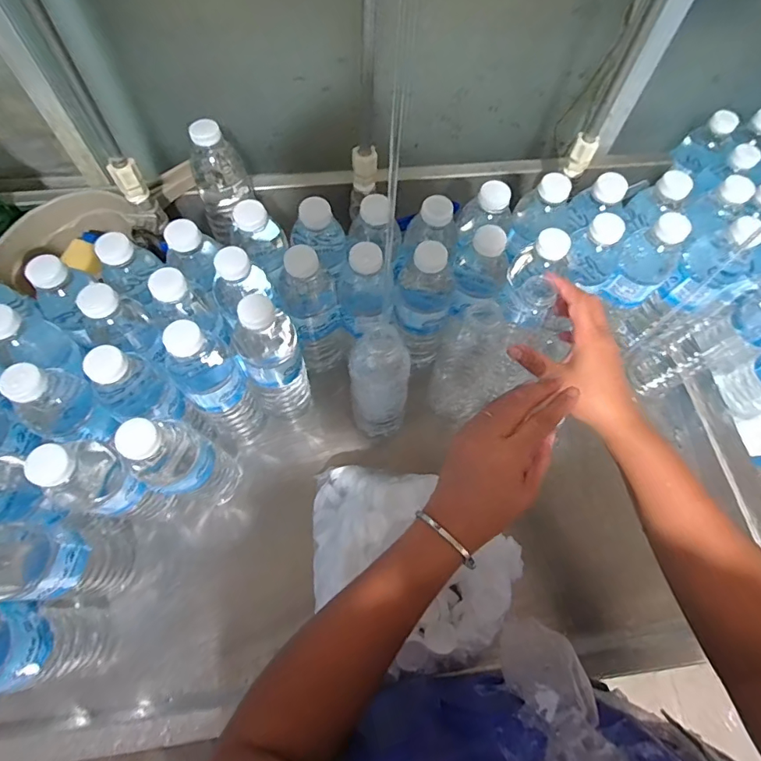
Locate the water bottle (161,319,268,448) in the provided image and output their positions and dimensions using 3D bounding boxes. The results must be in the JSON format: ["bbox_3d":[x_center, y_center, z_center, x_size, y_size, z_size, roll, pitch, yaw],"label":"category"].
[{"bbox_3d":[-0.170,0.008,0.482,0.059,0.214,0.056,1,65,-2],"label":"water bottle"}]

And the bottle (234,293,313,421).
[{"bbox_3d":[-0.116,-0.021,0.495,0.063,0.217,0.056,-11,66,-8],"label":"bottle"}]

